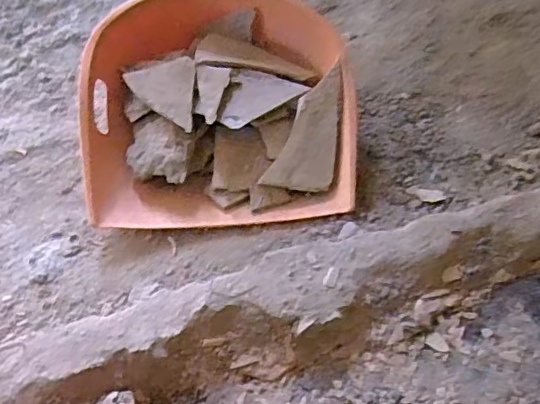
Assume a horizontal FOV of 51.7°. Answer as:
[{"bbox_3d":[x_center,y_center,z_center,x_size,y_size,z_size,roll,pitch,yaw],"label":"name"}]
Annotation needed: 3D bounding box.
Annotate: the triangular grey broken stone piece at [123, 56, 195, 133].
[{"bbox_3d":[-0.146,-0.157,0.817,0.099,0.021,0.120,-24,73,-7],"label":"triangular grey broken stone piece"}]

